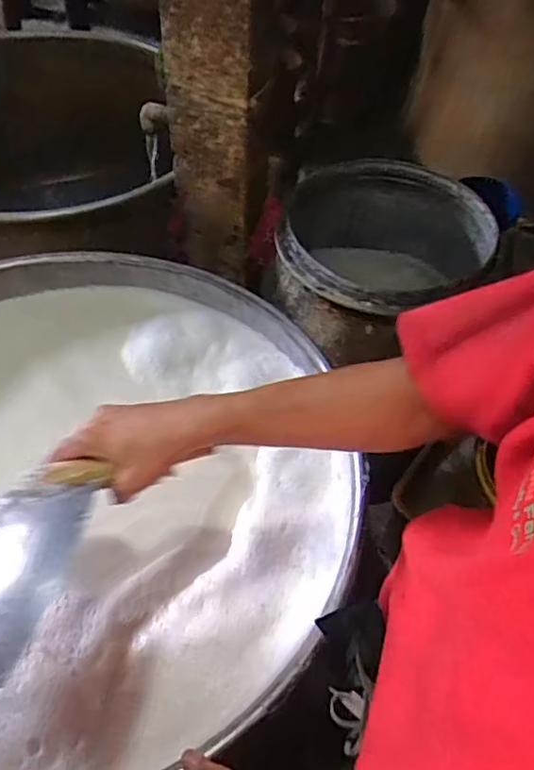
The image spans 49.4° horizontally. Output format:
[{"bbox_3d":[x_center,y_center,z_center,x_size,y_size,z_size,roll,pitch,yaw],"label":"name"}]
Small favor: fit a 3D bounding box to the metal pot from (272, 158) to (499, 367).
[{"bbox_3d":[0.236,-0.210,1.250,0.434,0.331,0.484,10,53,4],"label":"metal pot"}]

